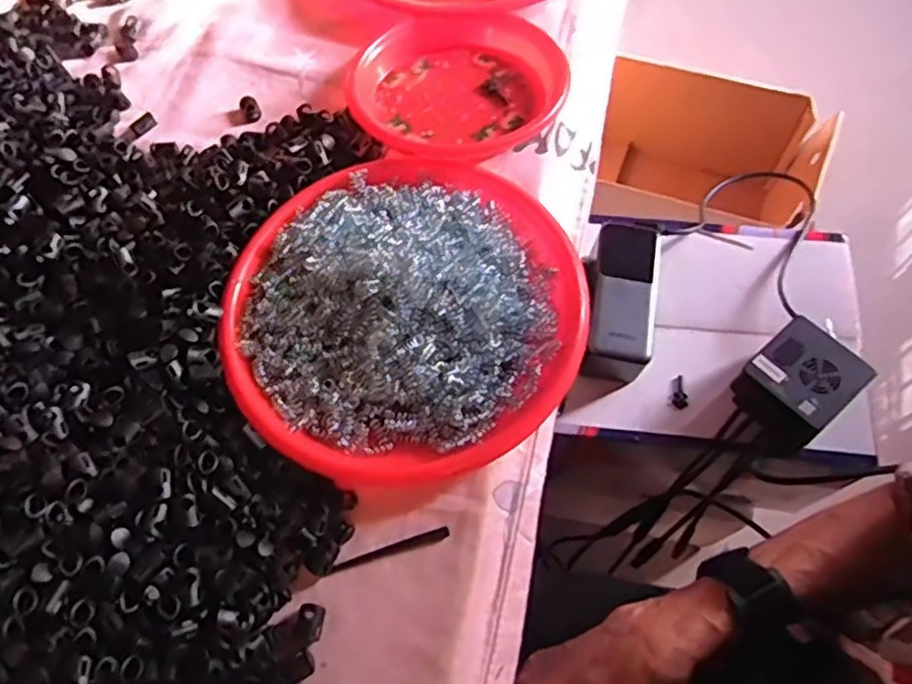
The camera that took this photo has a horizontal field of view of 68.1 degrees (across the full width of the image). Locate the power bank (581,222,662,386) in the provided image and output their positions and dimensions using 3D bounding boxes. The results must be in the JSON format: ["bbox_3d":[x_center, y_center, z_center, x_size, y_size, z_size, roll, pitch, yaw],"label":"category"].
[{"bbox_3d":[0.147,-0.038,0.598,0.053,0.052,0.138,8,65,7],"label":"power bank"}]

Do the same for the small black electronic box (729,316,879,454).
[{"bbox_3d":[0.282,0.034,0.555,0.086,0.049,0.074,-39,68,-15],"label":"small black electronic box"}]

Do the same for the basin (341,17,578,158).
[{"bbox_3d":[0.002,-0.197,0.522,0.164,0.034,0.140,-7,64,-1],"label":"basin"}]

